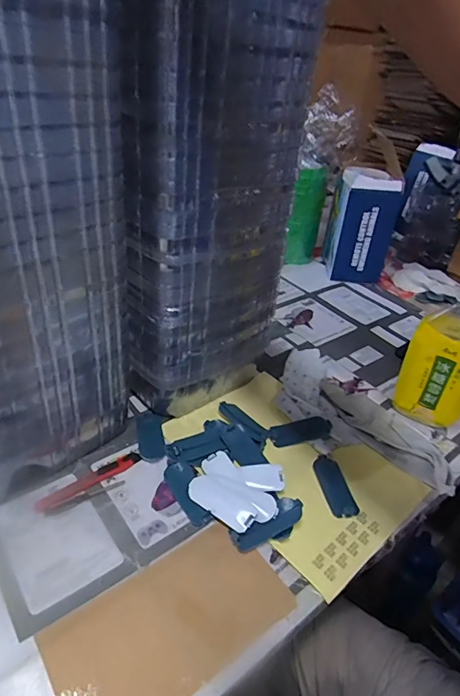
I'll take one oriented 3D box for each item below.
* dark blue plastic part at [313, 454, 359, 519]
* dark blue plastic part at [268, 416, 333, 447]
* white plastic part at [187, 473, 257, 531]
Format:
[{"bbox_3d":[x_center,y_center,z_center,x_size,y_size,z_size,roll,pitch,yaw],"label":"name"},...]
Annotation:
[{"bbox_3d":[0.125,0.164,0.527,0.031,0.007,0.082,-5,37,-15],"label":"dark blue plastic part"},{"bbox_3d":[0.096,0.111,0.589,0.086,0.011,0.037,-5,37,-15],"label":"dark blue plastic part"},{"bbox_3d":[-0.010,0.171,0.492,0.084,0.005,0.035,28,41,27],"label":"white plastic part"}]

